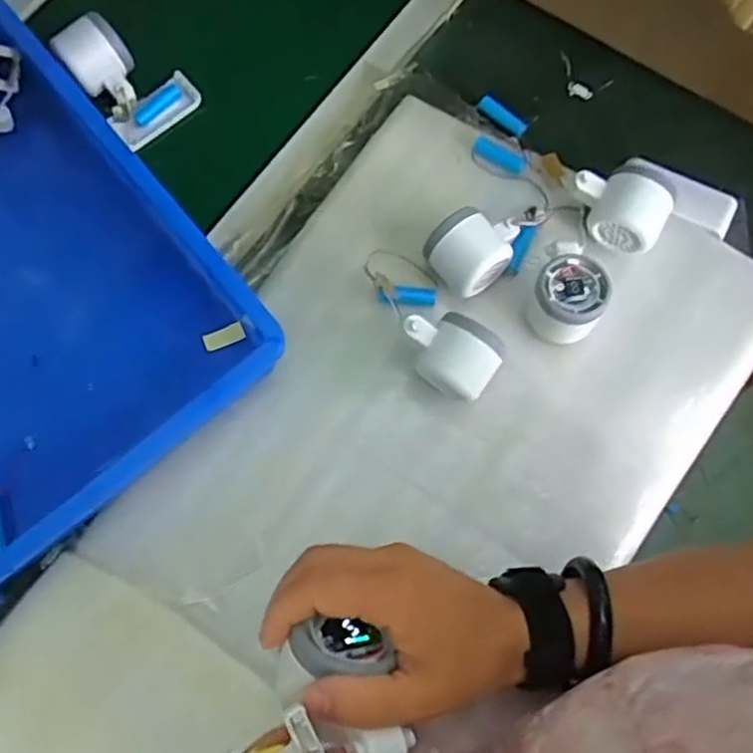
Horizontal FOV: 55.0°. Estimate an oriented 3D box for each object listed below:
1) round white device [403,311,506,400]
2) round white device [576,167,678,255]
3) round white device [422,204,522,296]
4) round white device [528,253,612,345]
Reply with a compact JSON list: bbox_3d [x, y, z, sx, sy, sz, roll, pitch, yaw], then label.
[{"bbox_3d":[0.059,-0.019,0.574,0.078,0.048,0.055,35,78,11],"label":"round white device"},{"bbox_3d":[0.201,-0.142,0.606,0.084,0.048,0.056,30,77,10],"label":"round white device"},{"bbox_3d":[0.084,-0.109,0.604,0.077,0.047,0.062,-41,77,-9],"label":"round white device"},{"bbox_3d":[0.156,-0.064,0.587,0.056,0.041,0.060,0,74,2],"label":"round white device"}]

